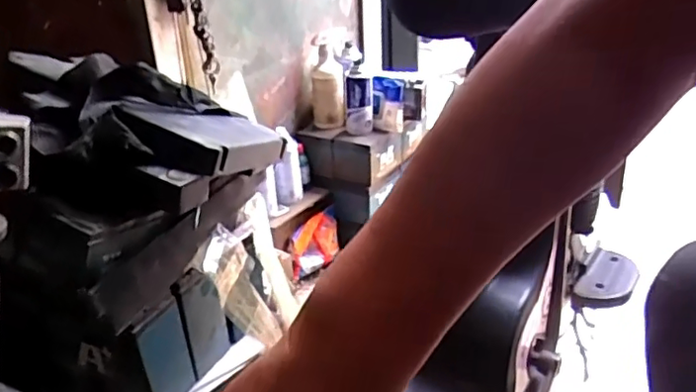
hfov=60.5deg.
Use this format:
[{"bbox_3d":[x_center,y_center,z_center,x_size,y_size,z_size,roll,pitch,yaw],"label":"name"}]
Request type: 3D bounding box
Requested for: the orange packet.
[{"bbox_3d":[-0.085,0.108,1.369,0.138,0.117,0.045,-24,8,-26],"label":"orange packet"}]

